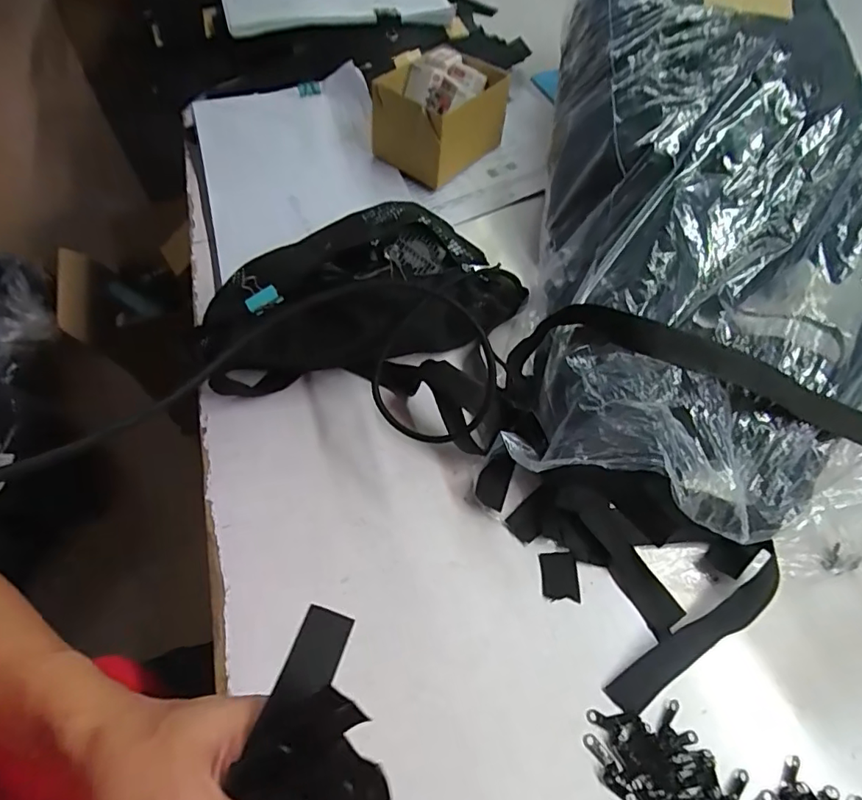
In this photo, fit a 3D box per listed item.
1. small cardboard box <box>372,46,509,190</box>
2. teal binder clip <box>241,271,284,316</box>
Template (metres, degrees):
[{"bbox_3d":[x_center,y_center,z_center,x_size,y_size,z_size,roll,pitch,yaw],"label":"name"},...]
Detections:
[{"bbox_3d":[0.014,-0.329,0.608,0.100,0.096,0.139,34,63,18],"label":"small cardboard box"},{"bbox_3d":[-0.130,-0.083,0.403,0.026,0.019,0.030,-22,61,-14],"label":"teal binder clip"}]

